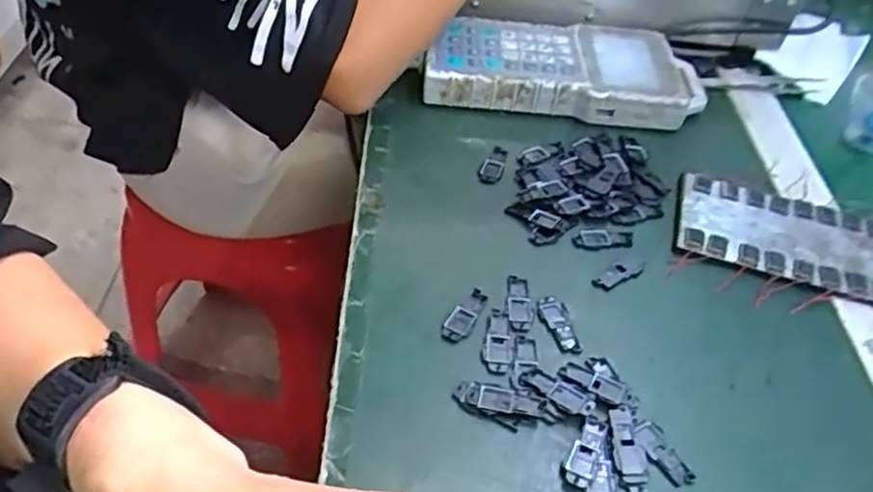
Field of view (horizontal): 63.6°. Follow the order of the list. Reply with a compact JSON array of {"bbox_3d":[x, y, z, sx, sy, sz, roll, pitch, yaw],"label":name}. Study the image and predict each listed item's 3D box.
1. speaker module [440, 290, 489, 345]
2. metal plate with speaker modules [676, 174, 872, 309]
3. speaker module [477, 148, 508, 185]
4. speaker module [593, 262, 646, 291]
[{"bbox_3d":[0.017,0.039,0.403,0.014,0.004,0.039,27,49,20],"label":"speaker module"},{"bbox_3d":[0.262,0.004,0.466,0.201,0.010,0.084,15,46,9],"label":"metal plate with speaker modules"},{"bbox_3d":[0.041,-0.058,0.502,0.017,0.004,0.037,17,46,10],"label":"speaker module"},{"bbox_3d":[0.114,0.017,0.438,0.041,0.004,0.013,-24,52,-26],"label":"speaker module"}]

